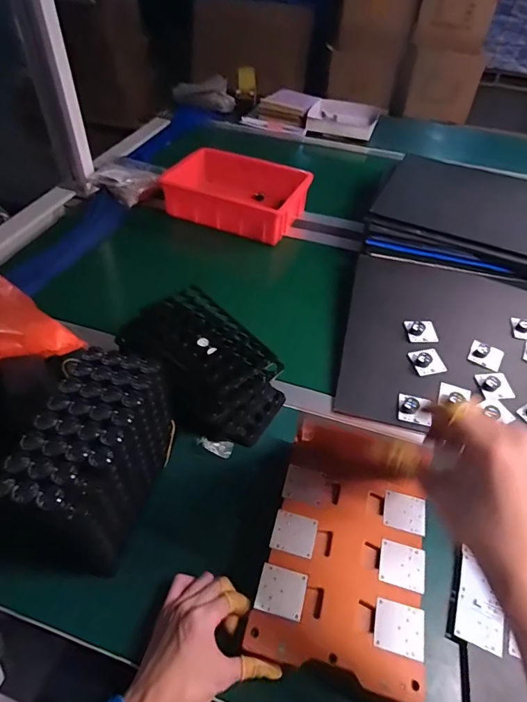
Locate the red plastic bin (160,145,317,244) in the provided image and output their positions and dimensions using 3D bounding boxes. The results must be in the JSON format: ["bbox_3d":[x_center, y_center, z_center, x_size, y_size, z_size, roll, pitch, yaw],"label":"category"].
[{"bbox_3d":[-0.064,-0.362,1.012,0.312,0.094,0.222,15,48,10],"label":"red plastic bin"}]

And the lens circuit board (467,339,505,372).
[{"bbox_3d":[0.369,0.004,0.710,0.051,0.017,0.047,24,51,18],"label":"lens circuit board"}]

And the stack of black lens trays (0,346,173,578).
[{"bbox_3d":[-0.183,0.117,0.486,0.113,0.136,0.198,7,47,3],"label":"stack of black lens trays"}]

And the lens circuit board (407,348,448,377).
[{"bbox_3d":[0.271,0.016,0.705,0.053,0.017,0.049,-11,49,-13],"label":"lens circuit board"}]

